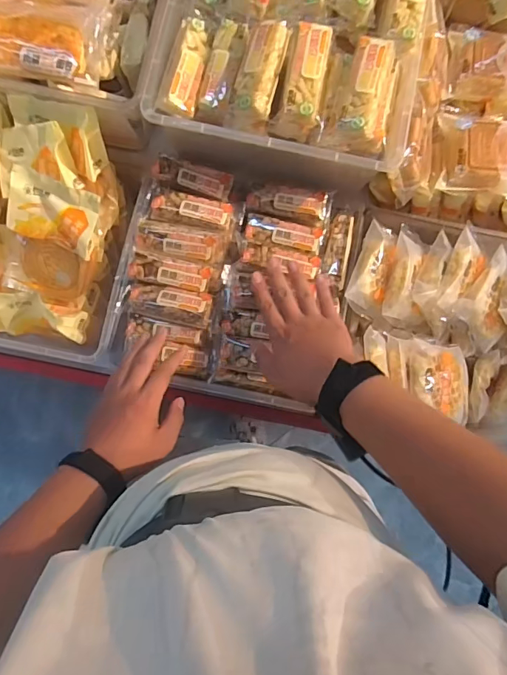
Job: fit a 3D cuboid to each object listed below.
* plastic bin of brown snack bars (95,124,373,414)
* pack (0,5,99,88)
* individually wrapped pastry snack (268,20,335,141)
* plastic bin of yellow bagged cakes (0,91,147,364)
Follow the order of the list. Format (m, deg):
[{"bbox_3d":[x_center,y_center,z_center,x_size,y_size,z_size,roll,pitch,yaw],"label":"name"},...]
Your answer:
[{"bbox_3d":[-0.024,-0.088,0.587,0.296,0.080,0.318,13,83,0],"label":"plastic bin of brown snack bars"},{"bbox_3d":[-0.274,-0.338,0.510,0.184,0.037,0.075,12,83,0],"label":"pack"},{"bbox_3d":[0.057,-0.283,0.492,0.053,0.042,0.113,11,100,-1],"label":"individually wrapped pastry snack"},{"bbox_3d":[-0.312,-0.140,0.579,0.290,0.162,0.282,14,83,0],"label":"plastic bin of yellow bagged cakes"}]

